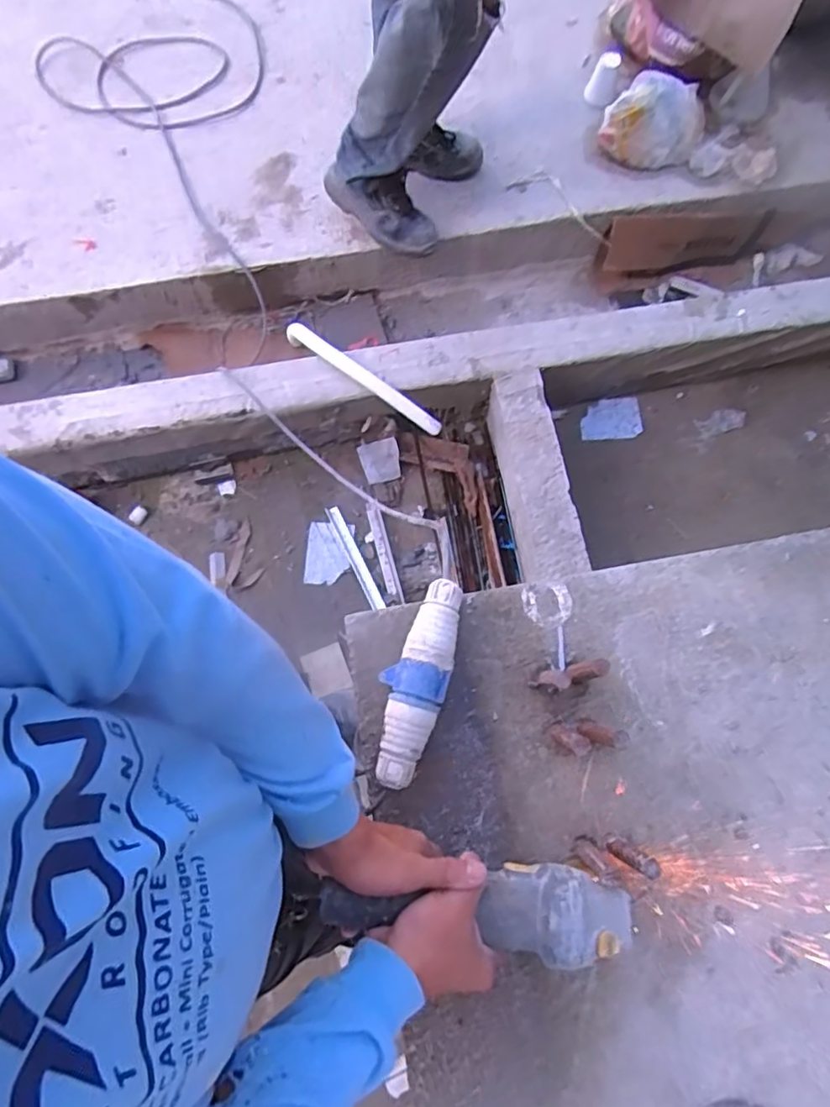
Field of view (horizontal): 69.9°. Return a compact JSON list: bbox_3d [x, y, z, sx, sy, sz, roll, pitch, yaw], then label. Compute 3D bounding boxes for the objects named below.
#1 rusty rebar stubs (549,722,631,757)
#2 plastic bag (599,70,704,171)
[{"bbox_3d":[0.160,0.173,0.554,0.050,0.087,0.030,-4,76,-1],"label":"rusty rebar stubs"},{"bbox_3d":[0.585,-1.052,1.454,0.236,0.118,0.176,23,77,5],"label":"plastic bag"}]

